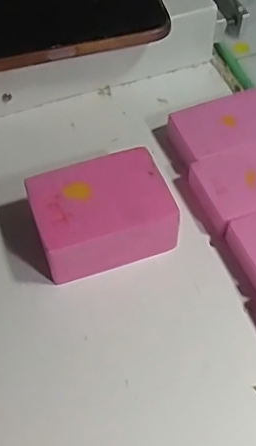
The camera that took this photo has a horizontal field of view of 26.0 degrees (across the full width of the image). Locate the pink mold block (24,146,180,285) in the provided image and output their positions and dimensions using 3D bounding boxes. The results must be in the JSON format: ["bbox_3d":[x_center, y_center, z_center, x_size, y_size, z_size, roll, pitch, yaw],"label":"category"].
[{"bbox_3d":[-0.015,-0.005,0.303,0.071,0.035,0.052,-16,54,-12],"label":"pink mold block"}]

